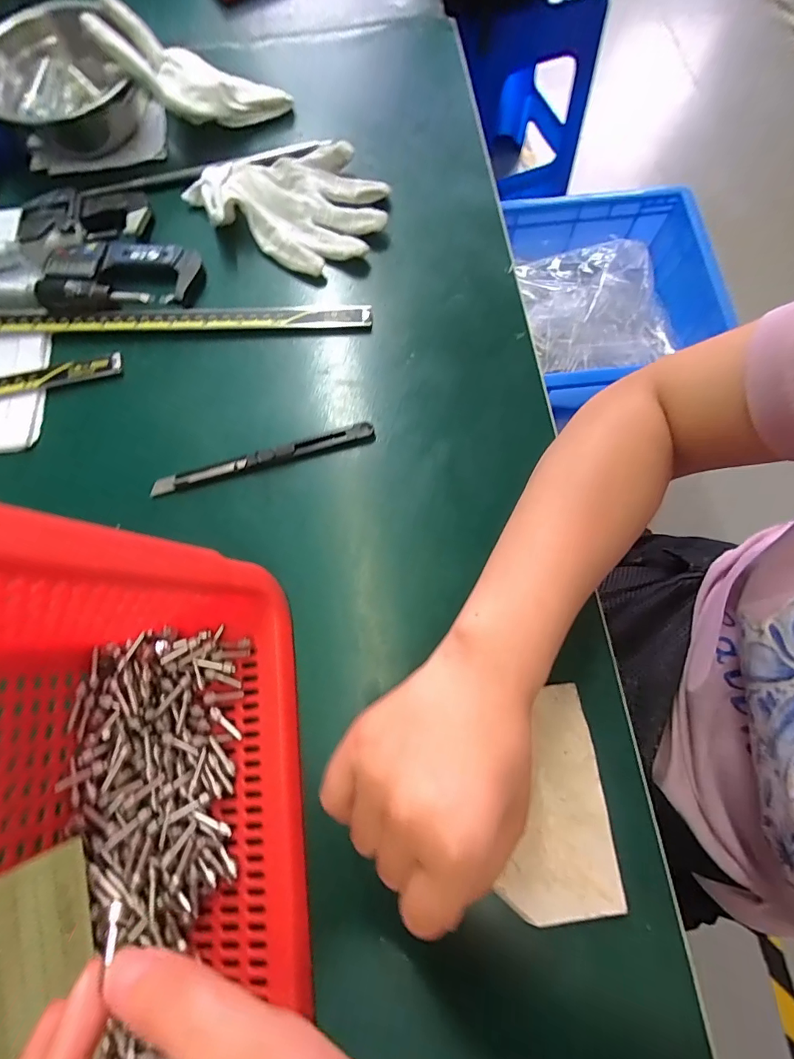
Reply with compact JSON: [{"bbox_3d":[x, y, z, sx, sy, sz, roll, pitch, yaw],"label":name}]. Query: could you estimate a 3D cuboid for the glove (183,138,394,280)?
[{"bbox_3d":[-0.085,-0.264,0.360,0.151,0.028,0.105,21,74,7],"label":"glove"}]

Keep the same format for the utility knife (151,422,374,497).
[{"bbox_3d":[-0.090,-0.048,0.306,0.149,0.014,0.012,-15,73,-4],"label":"utility knife"}]

